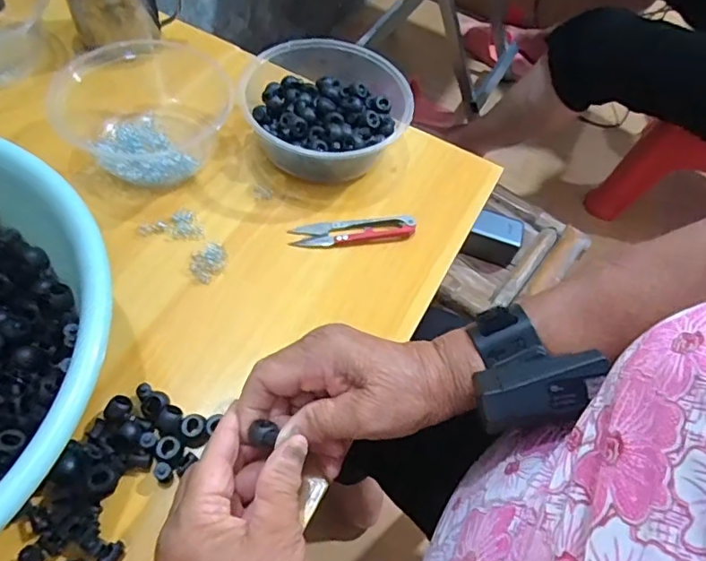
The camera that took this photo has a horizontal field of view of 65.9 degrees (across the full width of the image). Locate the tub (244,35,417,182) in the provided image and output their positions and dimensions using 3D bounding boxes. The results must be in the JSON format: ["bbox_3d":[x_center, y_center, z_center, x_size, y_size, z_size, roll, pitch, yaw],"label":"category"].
[{"bbox_3d":[-0.018,-0.155,0.479,0.133,0.072,0.140,2,54,-3],"label":"tub"}]

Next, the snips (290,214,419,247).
[{"bbox_3d":[0.000,-0.041,0.444,0.101,0.011,0.023,-4,54,-7],"label":"snips"}]

